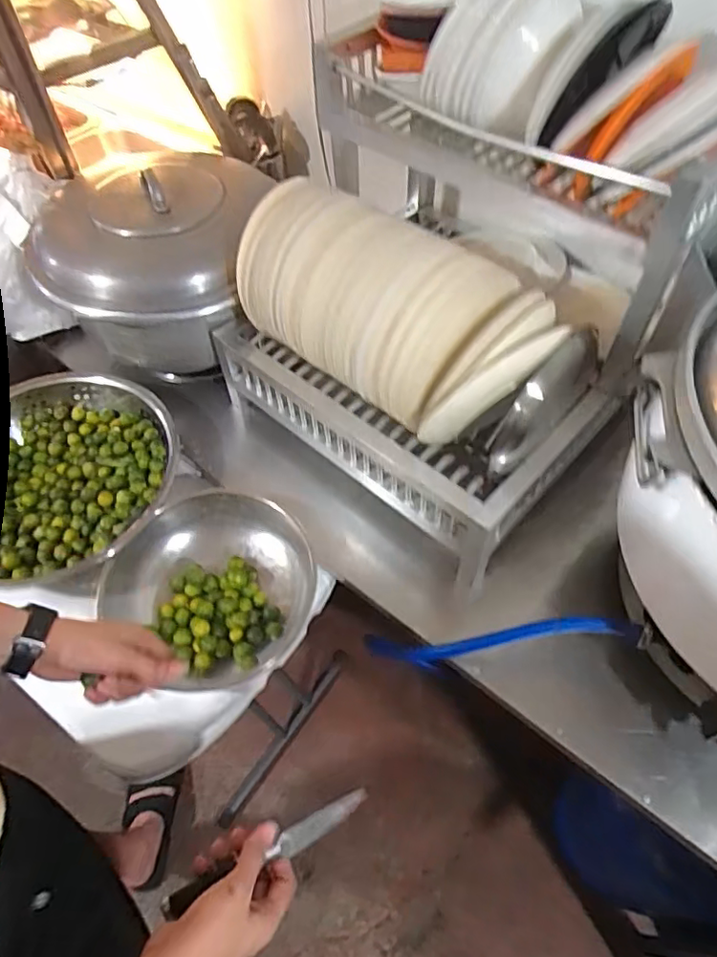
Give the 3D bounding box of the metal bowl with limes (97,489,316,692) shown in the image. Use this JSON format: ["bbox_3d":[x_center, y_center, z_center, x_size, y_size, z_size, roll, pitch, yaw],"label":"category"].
[{"bbox_3d":[-0.197,0.142,0.808,0.256,0.075,0.249,-1,55,2],"label":"metal bowl with limes"}]

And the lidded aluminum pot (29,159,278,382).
[{"bbox_3d":[-0.352,-0.359,1.004,0.359,0.249,0.385,-1,55,2],"label":"lidded aluminum pot"}]

